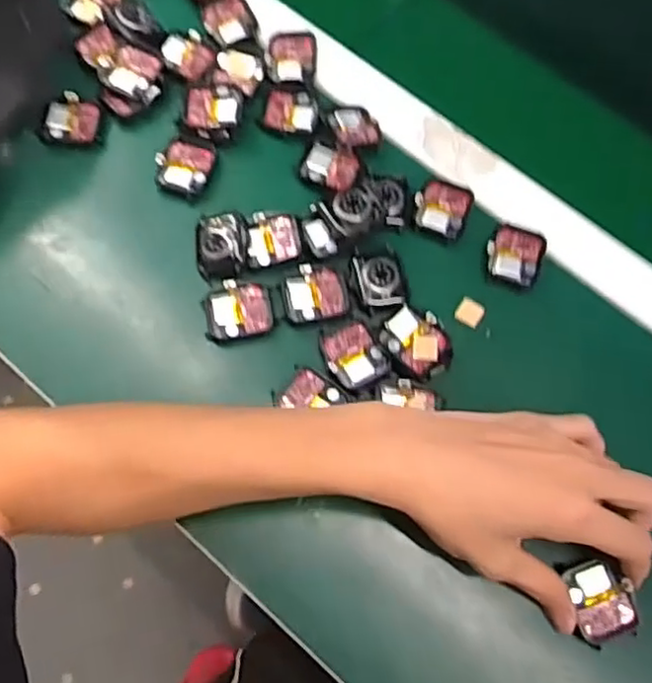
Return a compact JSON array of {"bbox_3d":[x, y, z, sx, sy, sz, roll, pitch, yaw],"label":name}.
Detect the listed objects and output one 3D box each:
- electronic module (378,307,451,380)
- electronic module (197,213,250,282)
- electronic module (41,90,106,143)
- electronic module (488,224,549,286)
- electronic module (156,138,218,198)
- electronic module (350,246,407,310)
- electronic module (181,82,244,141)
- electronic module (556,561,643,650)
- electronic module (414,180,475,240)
[{"bbox_3d":[0.058,0.002,0.432,0.036,0.020,0.045,-35,75,-13],"label":"electronic module"},{"bbox_3d":[-0.069,-0.065,0.453,0.034,0.010,0.050,-6,70,-4],"label":"electronic module"},{"bbox_3d":[-0.185,-0.162,0.489,0.041,0.013,0.036,6,70,0],"label":"electronic module"},{"bbox_3d":[0.129,-0.060,0.457,0.036,0.008,0.040,22,71,6],"label":"electronic module"},{"bbox_3d":[-0.100,-0.125,0.478,0.038,0.008,0.042,21,71,6],"label":"electronic module"},{"bbox_3d":[0.037,-0.042,0.451,0.035,0.012,0.043,-17,71,-8],"label":"electronic module"},{"bbox_3d":[-0.081,-0.166,0.483,0.041,0.013,0.042,5,70,0],"label":"electronic module"},{"bbox_3d":[0.157,0.148,0.384,0.034,0.012,0.043,-9,70,-5],"label":"electronic module"},{"bbox_3d":[0.081,-0.093,0.472,0.037,0.014,0.040,23,71,6],"label":"electronic module"}]

